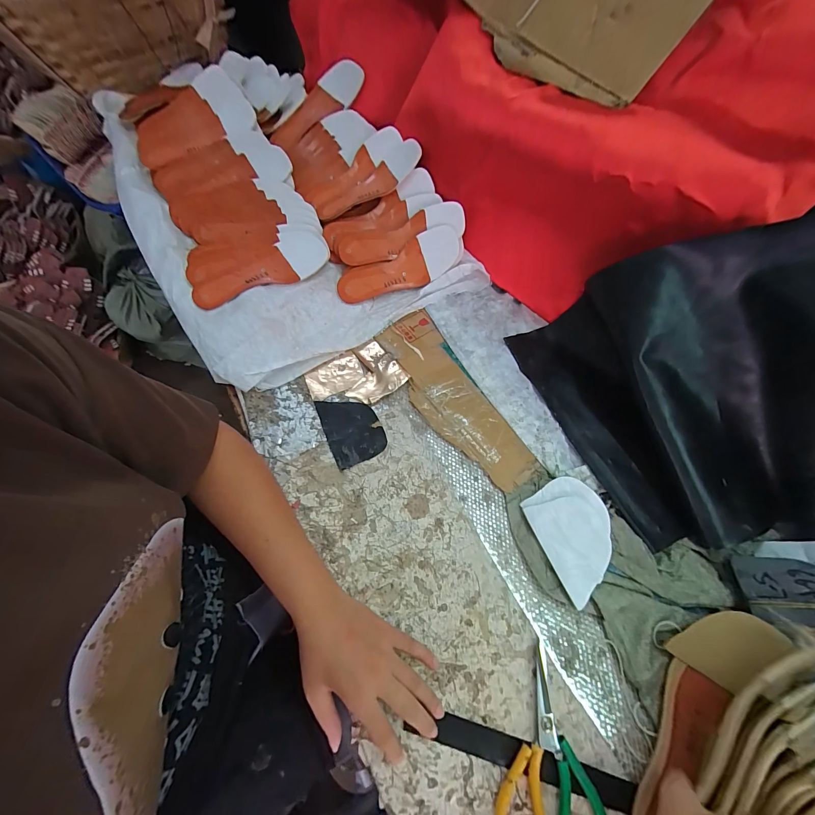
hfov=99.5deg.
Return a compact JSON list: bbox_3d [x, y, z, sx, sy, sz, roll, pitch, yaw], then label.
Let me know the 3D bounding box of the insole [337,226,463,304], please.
[{"bbox_3d":[-0.013,-0.247,0.617,0.227,0.016,0.079,-27,91,-3],"label":"insole"}]

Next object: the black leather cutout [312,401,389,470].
[{"bbox_3d":[-0.081,0.029,0.502,0.077,0.004,0.109,-21,65,-19],"label":"black leather cutout"}]

